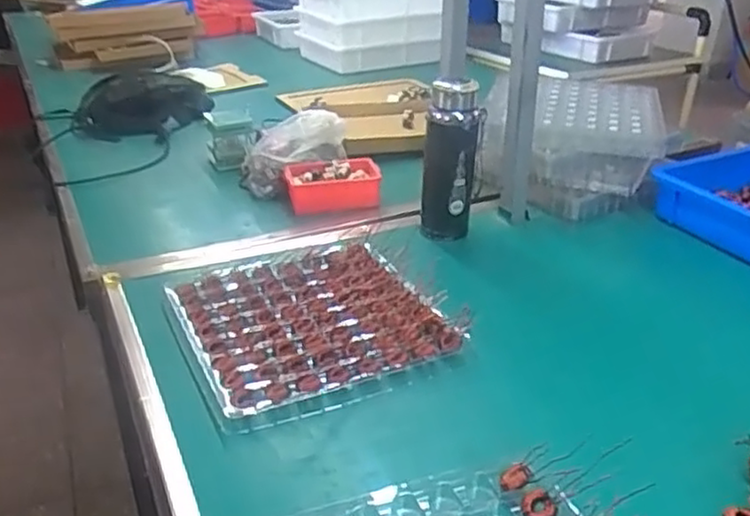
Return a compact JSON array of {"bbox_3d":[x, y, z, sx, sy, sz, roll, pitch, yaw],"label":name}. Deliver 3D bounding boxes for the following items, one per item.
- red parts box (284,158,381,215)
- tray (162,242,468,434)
[{"bbox_3d":[-0.066,-0.117,1.129,0.153,0.051,0.096,-9,28,-16],"label":"red parts box"},{"bbox_3d":[-0.081,0.073,0.814,0.273,0.031,0.281,-15,31,-26],"label":"tray"}]

